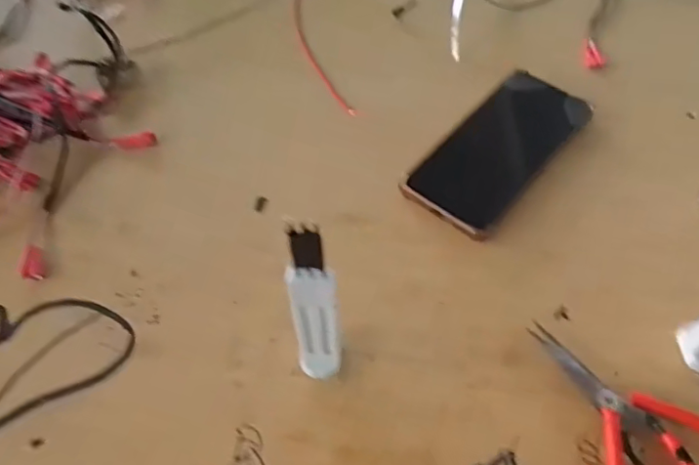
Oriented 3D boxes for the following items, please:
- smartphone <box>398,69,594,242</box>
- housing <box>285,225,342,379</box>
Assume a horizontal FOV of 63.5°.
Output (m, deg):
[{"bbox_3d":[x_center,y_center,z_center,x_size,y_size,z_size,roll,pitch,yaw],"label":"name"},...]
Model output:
[{"bbox_3d":[0.113,-0.064,0.430,0.076,0.019,0.157,37,63,22],"label":"smartphone"},{"bbox_3d":[-0.018,0.041,0.286,0.023,0.133,0.018,-4,56,-4],"label":"housing"}]

